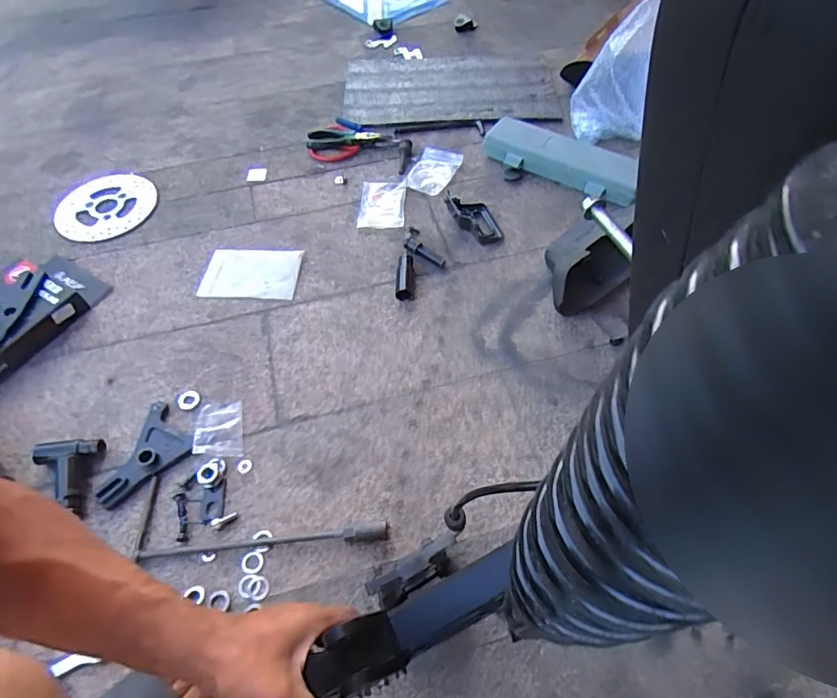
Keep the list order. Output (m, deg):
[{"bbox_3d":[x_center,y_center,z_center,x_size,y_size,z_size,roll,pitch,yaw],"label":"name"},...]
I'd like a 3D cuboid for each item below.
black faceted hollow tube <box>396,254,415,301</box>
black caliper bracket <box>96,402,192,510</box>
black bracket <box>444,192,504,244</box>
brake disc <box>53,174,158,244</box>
[{"bbox_3d":[-0.021,-0.114,0.779,0.027,0.026,0.084,-3,56,1],"label":"black faceted hollow tube"},{"bbox_3d":[-0.353,0.128,0.631,0.114,0.013,0.093,-36,62,-20],"label":"black caliper bracket"},{"bbox_3d":[0.093,-0.224,0.852,0.057,0.017,0.134,-22,58,-12],"label":"black bracket"},{"bbox_3d":[-0.548,-0.250,0.885,0.170,0.007,0.175,-1,56,2],"label":"brake disc"}]

